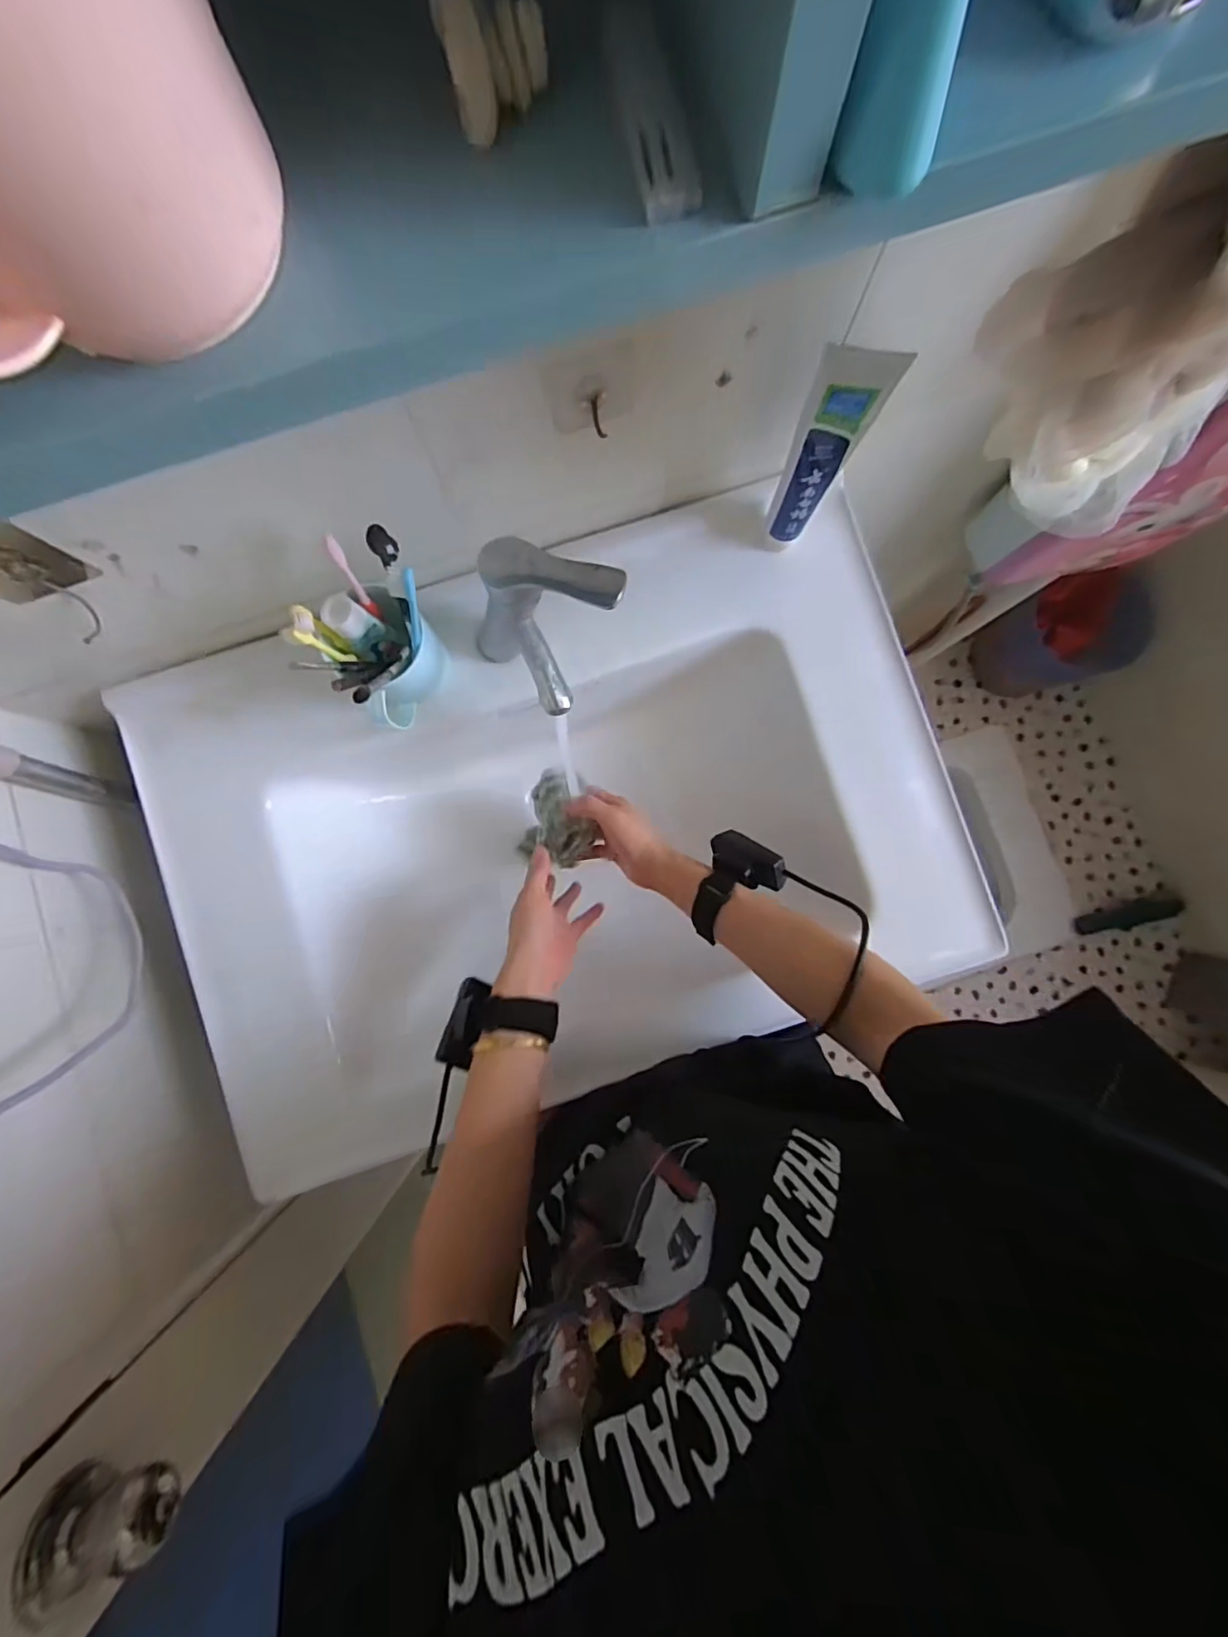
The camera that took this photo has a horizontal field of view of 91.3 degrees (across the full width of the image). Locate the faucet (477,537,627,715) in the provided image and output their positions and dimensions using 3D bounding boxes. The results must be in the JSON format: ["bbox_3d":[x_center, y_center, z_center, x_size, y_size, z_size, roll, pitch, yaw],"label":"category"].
[{"bbox_3d":[-0.054,-0.154,0.464,0.102,0.134,0.090,43,88,3],"label":"faucet"}]

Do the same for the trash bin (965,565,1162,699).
[{"bbox_3d":[0.925,-0.365,1.238,0.253,0.333,0.145,-5,86,1],"label":"trash bin"}]

